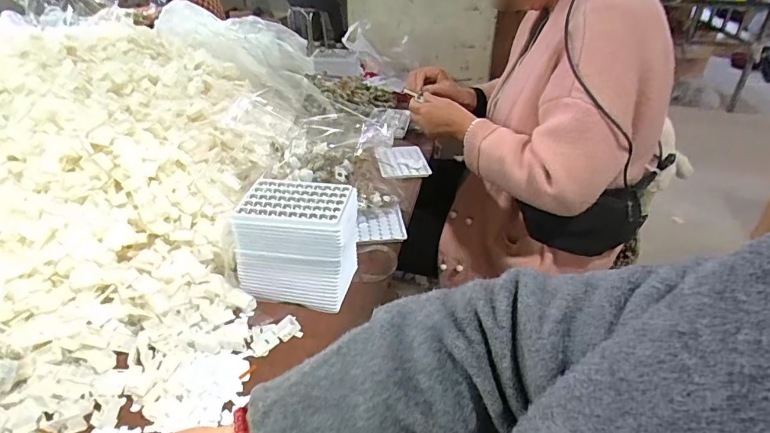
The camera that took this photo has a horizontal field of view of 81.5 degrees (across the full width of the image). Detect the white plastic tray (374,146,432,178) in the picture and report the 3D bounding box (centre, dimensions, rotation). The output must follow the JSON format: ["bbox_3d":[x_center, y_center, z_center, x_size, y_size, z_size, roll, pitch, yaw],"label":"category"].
[{"bbox_3d":[0.031,-0.114,0.892,0.095,0.017,0.131,-5,34,-10],"label":"white plastic tray"}]

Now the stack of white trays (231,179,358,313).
[{"bbox_3d":[-0.106,0.032,0.556,0.140,0.124,0.097,3,33,1],"label":"stack of white trays"}]

